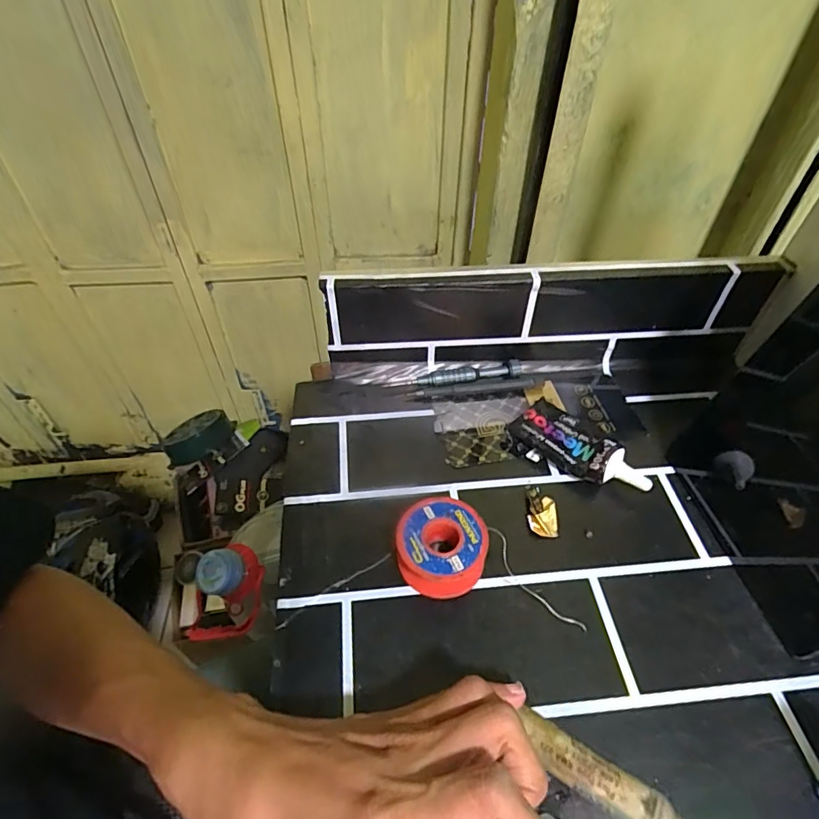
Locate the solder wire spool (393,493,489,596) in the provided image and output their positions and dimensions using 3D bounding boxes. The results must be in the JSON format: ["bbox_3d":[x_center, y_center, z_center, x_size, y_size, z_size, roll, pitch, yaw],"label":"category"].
[{"bbox_3d":[0.020,0.084,0.306,0.052,0.030,0.050,0,48,0],"label":"solder wire spool"}]

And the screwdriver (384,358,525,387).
[{"bbox_3d":[0.037,-0.028,0.413,0.113,0.012,0.016,-6,48,-6],"label":"screwdriver"}]

